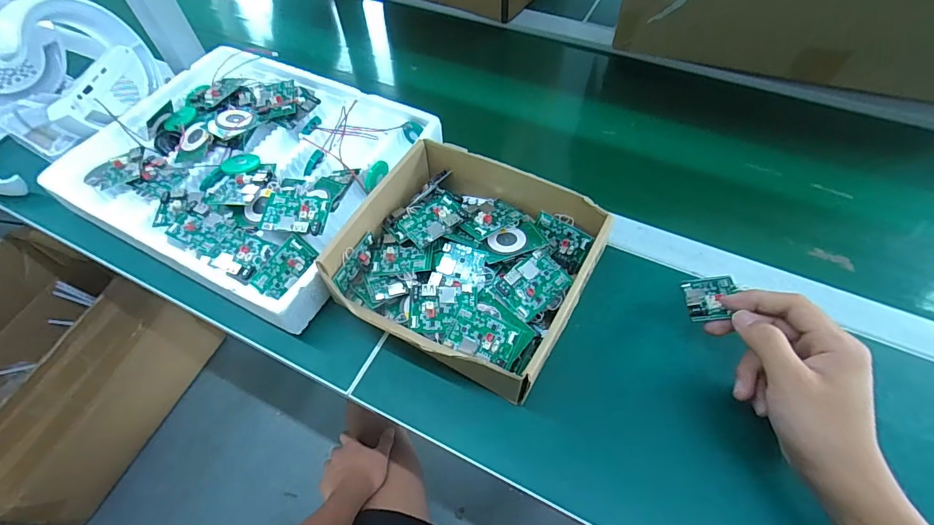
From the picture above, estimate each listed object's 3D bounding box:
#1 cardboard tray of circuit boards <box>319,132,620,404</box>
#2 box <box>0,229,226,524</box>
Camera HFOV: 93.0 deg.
[{"bbox_3d":[0.000,0.001,0.412,0.204,0.071,0.195,25,61,17],"label":"cardboard tray of circuit boards"},{"bbox_3d":[-0.915,0.265,0.913,0.352,0.312,0.463,20,60,14],"label":"box"}]

